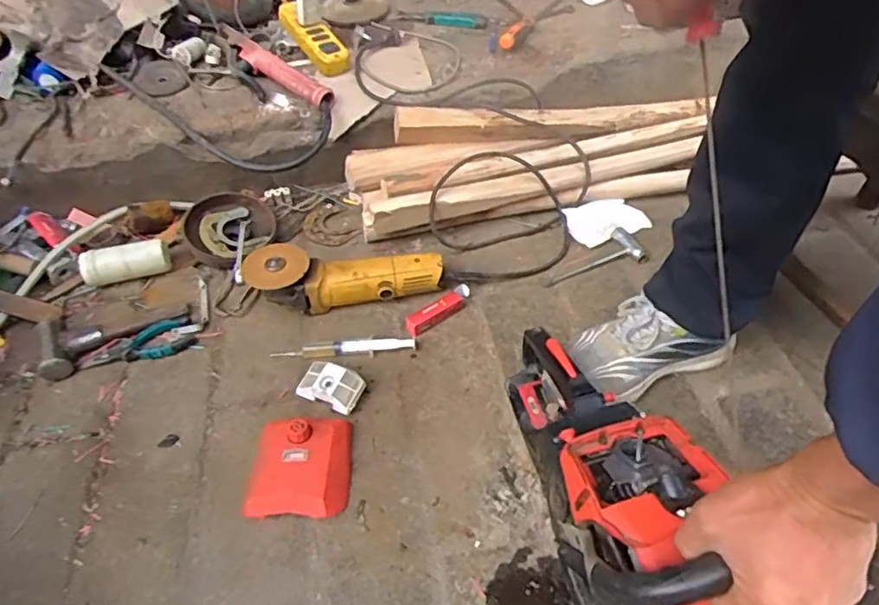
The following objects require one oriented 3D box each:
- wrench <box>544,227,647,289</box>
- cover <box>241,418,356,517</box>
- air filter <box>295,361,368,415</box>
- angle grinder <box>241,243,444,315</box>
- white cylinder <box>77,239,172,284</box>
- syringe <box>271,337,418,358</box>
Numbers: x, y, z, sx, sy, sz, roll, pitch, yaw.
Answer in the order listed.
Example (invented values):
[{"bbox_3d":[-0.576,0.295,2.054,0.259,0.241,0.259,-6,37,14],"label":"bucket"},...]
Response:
[{"bbox_3d":[0.245,-0.058,0.904,0.166,0.028,0.071,-30,53,-23],"label":"wrench"},{"bbox_3d":[-0.157,0.183,0.671,0.113,0.043,0.125,1,47,4],"label":"cover"},{"bbox_3d":[-0.137,0.107,0.750,0.084,0.038,0.055,17,50,17],"label":"air filter"},{"bbox_3d":[-0.133,-0.036,0.856,0.273,0.088,0.087,-4,47,-2],"label":"angle grinder"},{"bbox_3d":[-0.490,-0.066,0.919,0.128,0.052,0.041,-16,48,-12],"label":"white cylinder"},{"bbox_3d":[-0.132,0.063,0.803,0.195,0.015,0.021,-2,47,0],"label":"syringe"}]

